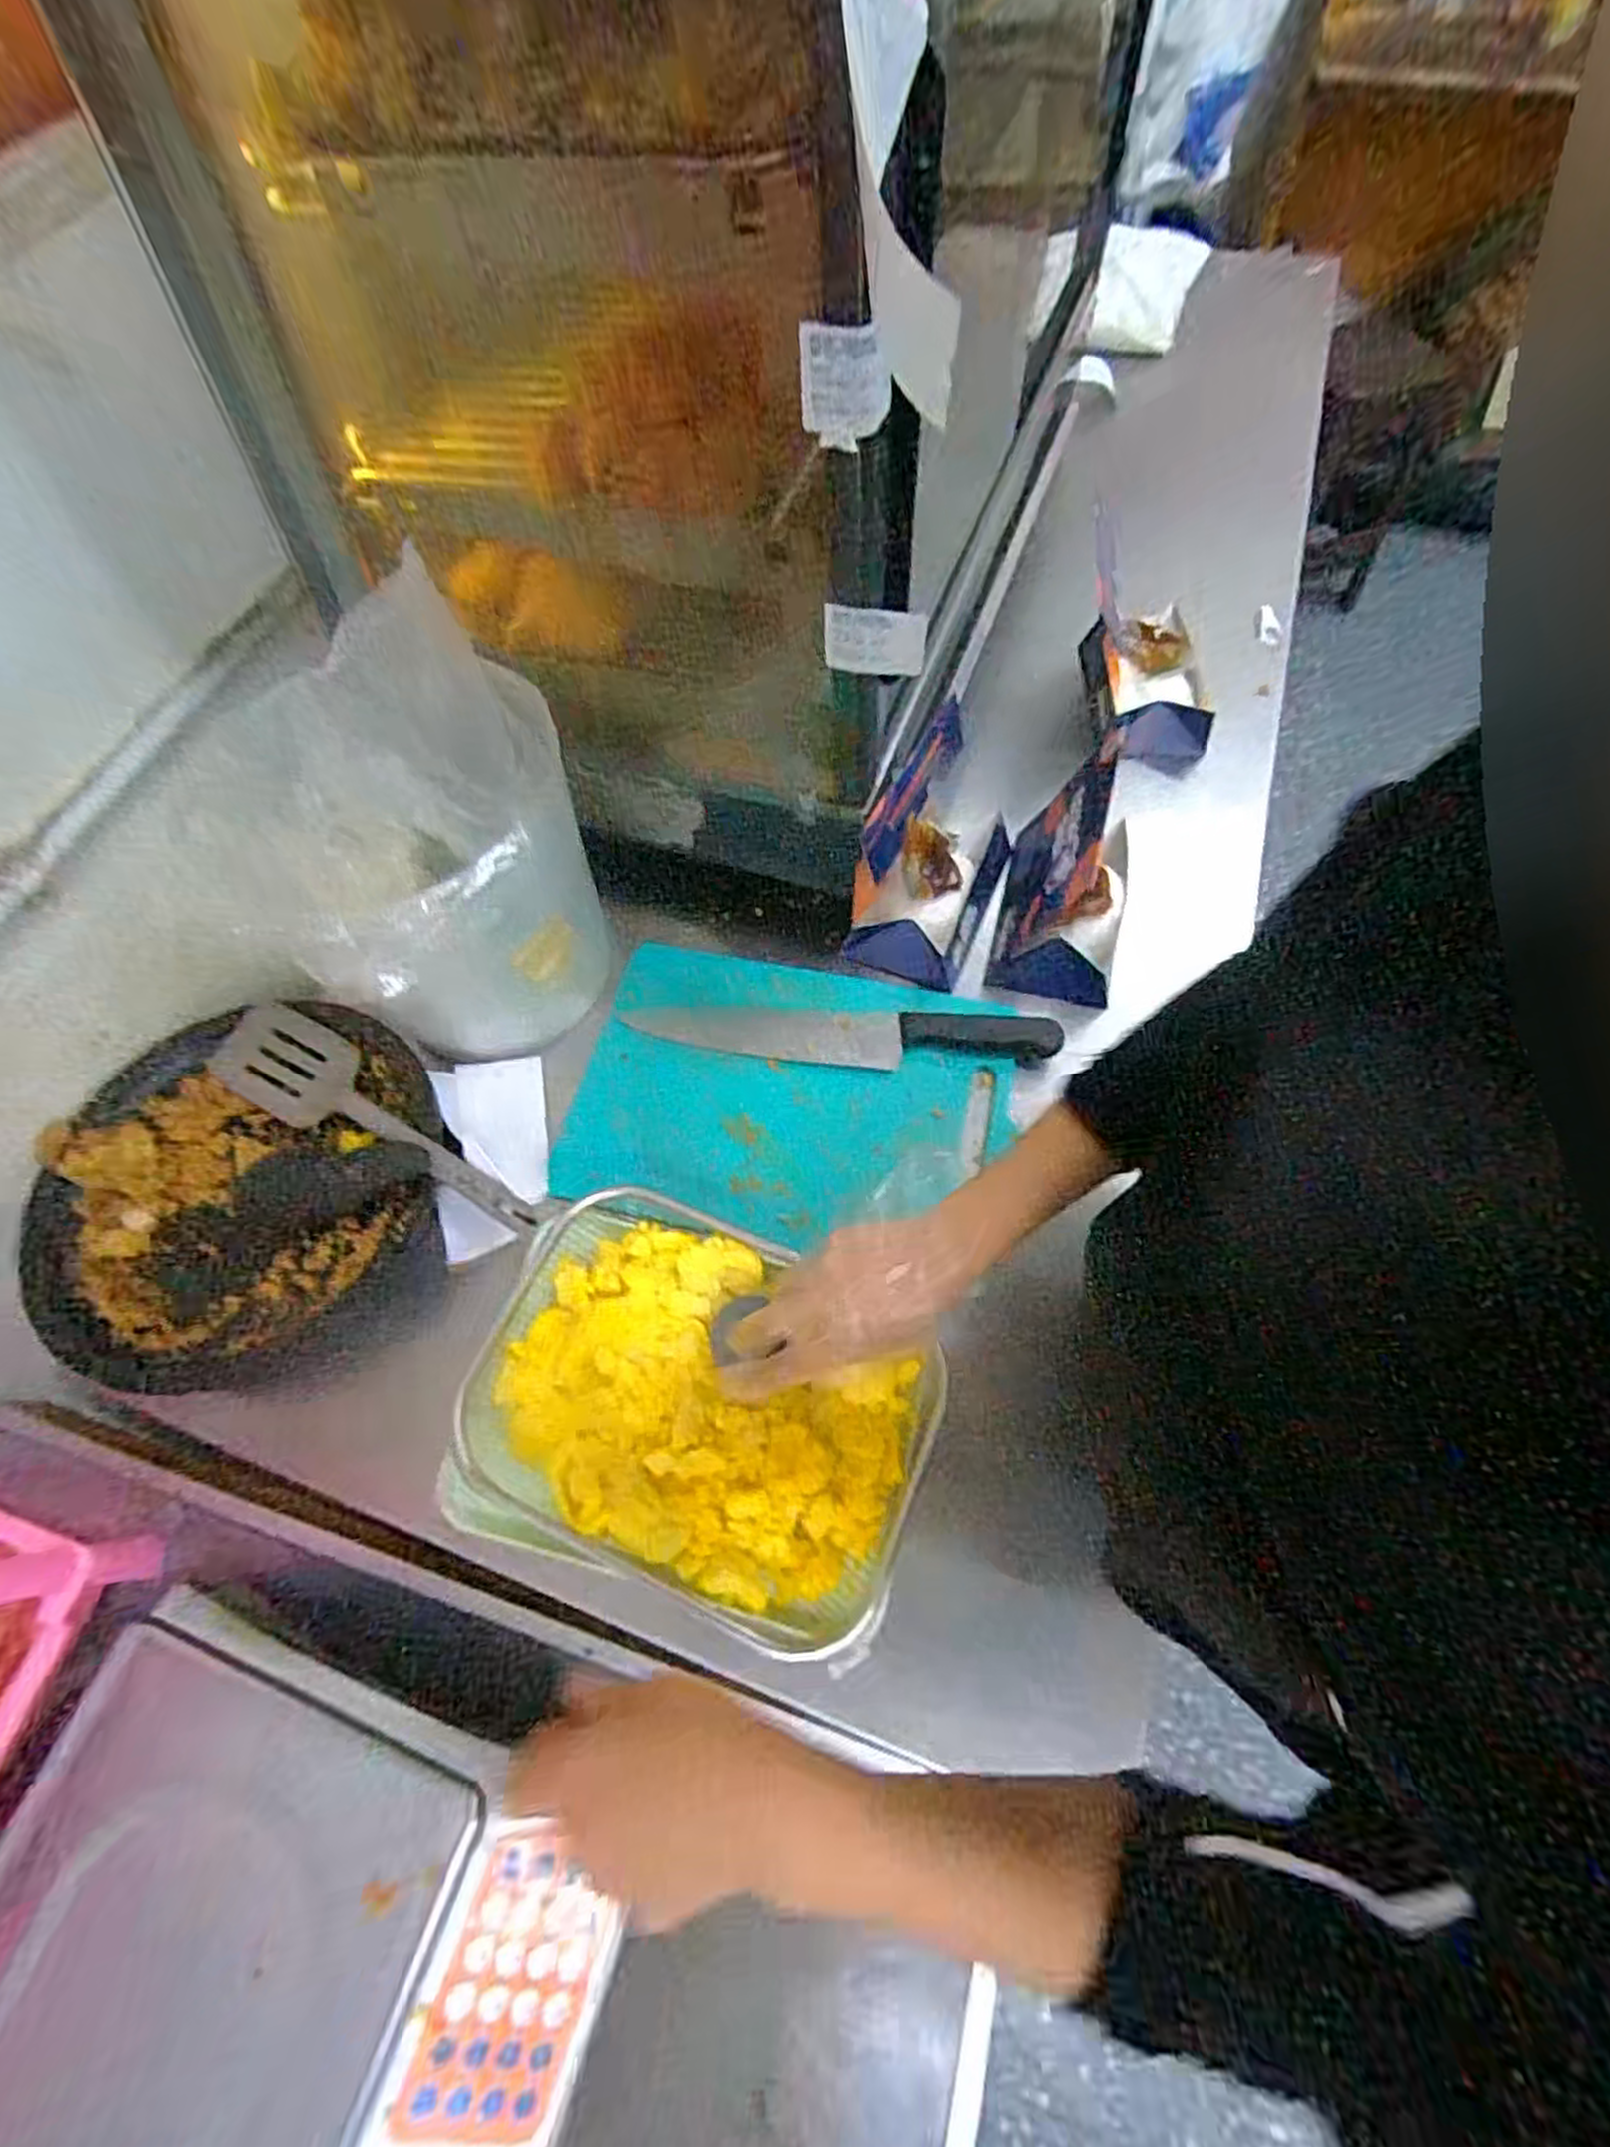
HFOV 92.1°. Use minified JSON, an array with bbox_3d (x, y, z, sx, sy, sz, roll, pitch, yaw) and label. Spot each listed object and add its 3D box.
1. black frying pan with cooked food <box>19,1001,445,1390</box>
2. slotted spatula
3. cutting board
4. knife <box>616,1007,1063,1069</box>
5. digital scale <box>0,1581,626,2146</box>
[{"bbox_3d":[-0.420,0.101,0.597,0.305,0.061,0.262,-8,64,0],"label":"black frying pan with cooked food"},{"bbox_3d":[-0.318,0.038,0.593,0.318,0.039,0.076,26,69,15],"label":"slotted spatula"},{"bbox_3d":[-0.014,0.011,0.652,0.351,0.019,0.246,10,68,5],"label":"cutting board"},{"bbox_3d":[0.028,-0.032,0.658,0.356,0.019,0.053,3,65,5],"label":"knife"},{"bbox_3d":[-0.291,0.504,0.393,0.330,0.098,0.328,17,67,11],"label":"digital scale"}]

